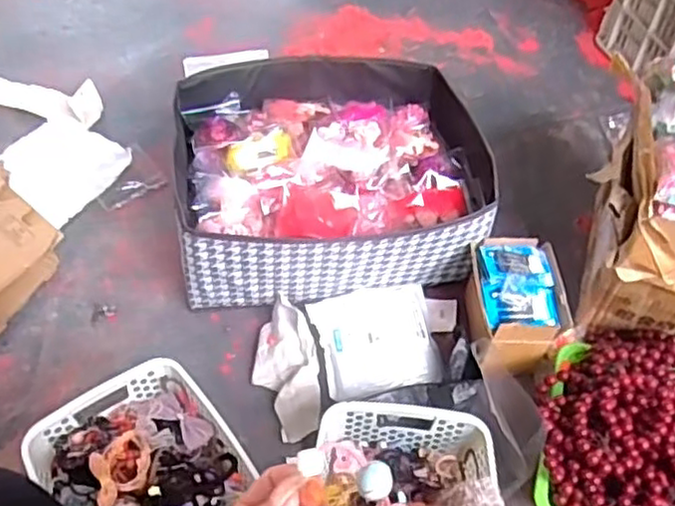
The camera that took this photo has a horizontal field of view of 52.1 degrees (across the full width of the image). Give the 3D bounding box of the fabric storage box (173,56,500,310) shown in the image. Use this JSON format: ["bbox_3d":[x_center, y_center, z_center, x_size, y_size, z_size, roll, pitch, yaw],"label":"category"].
[{"bbox_3d":[-0.013,-0.104,1.012,0.414,0.171,0.369,-7,49,-6],"label":"fabric storage box"}]

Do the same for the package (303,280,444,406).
[{"bbox_3d":[0.057,0.115,0.922,0.161,0.026,0.152,-10,51,-12],"label":"package"}]

